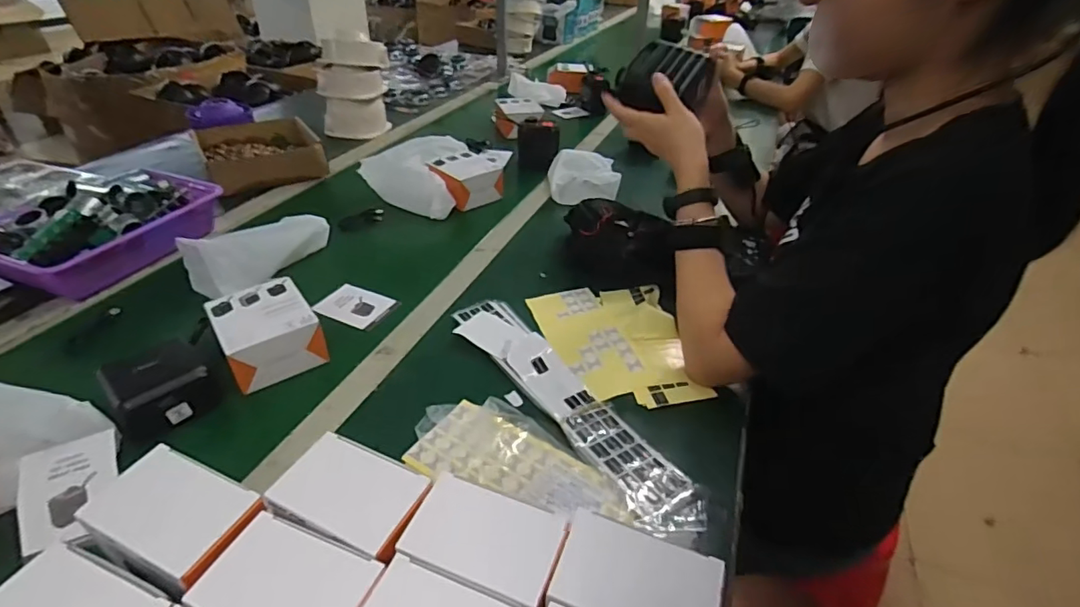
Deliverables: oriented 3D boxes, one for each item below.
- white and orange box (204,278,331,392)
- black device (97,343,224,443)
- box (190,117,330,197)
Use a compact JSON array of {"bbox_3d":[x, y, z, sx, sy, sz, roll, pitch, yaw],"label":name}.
[{"bbox_3d":[-0.323,0.030,0.629,0.098,0.054,0.109,-24,44,-31],"label":"white and orange box"},{"bbox_3d":[-0.405,0.090,0.565,0.089,0.047,0.087,31,44,32],"label":"black device"},{"bbox_3d":[-0.553,-0.305,1.045,0.210,0.075,0.236,-18,41,-26],"label":"box"}]

